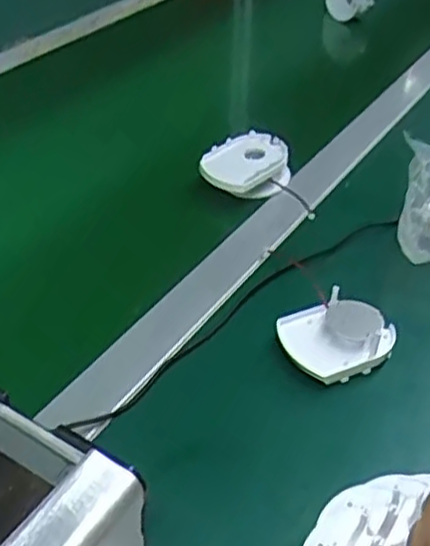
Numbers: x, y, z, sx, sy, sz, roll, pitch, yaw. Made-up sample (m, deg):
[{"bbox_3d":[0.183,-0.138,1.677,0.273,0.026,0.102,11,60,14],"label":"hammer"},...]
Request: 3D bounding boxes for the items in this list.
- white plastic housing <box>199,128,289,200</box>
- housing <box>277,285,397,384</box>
[{"bbox_3d":[0.030,-0.096,0.676,0.066,0.035,0.066,-5,43,4],"label":"white plastic housing"},{"bbox_3d":[0.083,0.042,0.499,0.074,0.023,0.056,-14,41,-20],"label":"housing"}]

